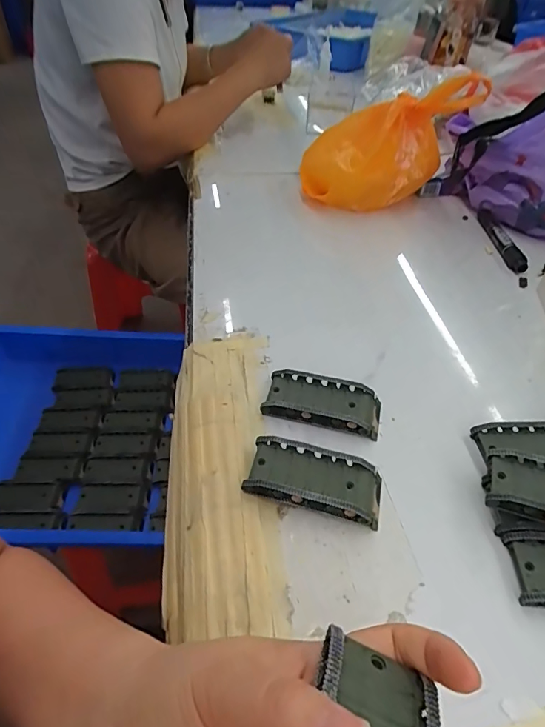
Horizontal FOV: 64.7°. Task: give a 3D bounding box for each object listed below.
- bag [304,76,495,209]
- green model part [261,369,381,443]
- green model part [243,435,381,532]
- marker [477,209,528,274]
[{"bbox_3d":[0.150,-0.297,0.582,0.199,0.162,0.089,0,46,-3],"label":"bag"},{"bbox_3d":[0.044,0.033,0.370,0.096,0.018,0.046,12,46,8],"label":"green model part"},{"bbox_3d":[0.032,0.085,0.315,0.096,0.023,0.045,12,47,8],"label":"green model part"},{"bbox_3d":[0.305,-0.168,0.578,0.020,0.017,0.145,3,46,-1],"label":"marker"}]

